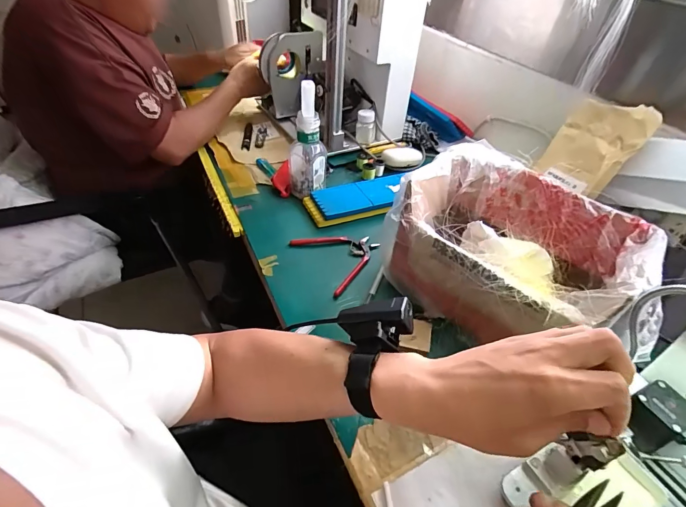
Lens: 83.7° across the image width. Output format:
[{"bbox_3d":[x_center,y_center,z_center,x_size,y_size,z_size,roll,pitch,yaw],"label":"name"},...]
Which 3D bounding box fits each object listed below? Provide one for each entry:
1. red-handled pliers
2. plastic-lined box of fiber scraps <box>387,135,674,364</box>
[{"bbox_3d":[0.000,0.000,0.627,0.123,0.008,0.130,-25,50,-29],"label":"red-handled pliers"},{"bbox_3d":[0.219,0.001,0.506,0.287,0.141,0.200,35,50,29],"label":"plastic-lined box of fiber scraps"}]

